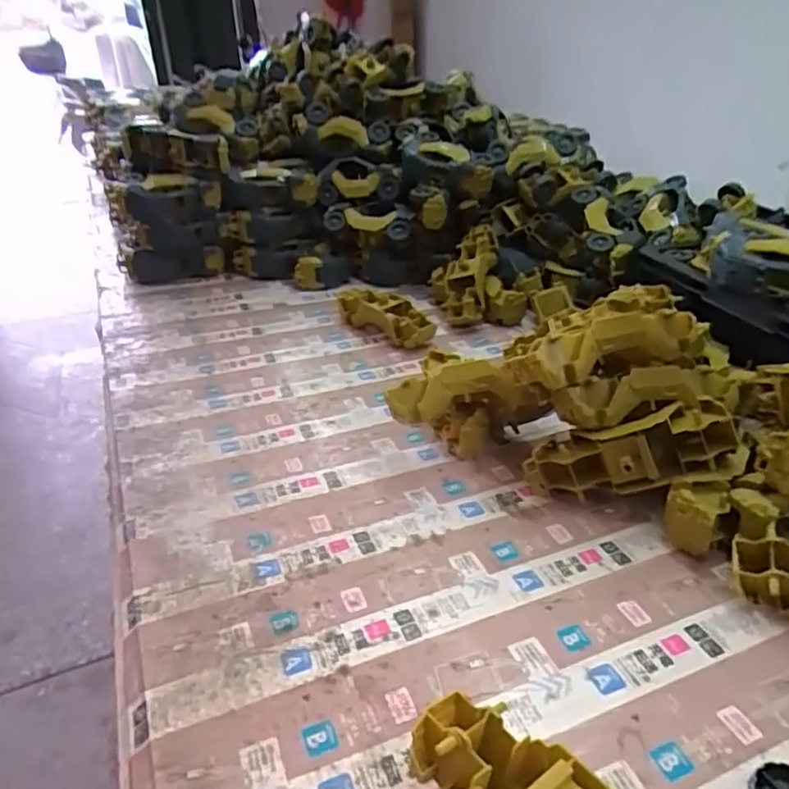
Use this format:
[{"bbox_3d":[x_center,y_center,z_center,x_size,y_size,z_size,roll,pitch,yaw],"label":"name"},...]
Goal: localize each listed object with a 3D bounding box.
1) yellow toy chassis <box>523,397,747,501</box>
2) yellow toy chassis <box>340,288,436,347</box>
[{"bbox_3d":[0.204,0.053,0.541,0.176,0.056,0.051,-14,28,16],"label":"yellow toy chassis"},{"bbox_3d":[-0.014,-0.117,0.883,0.066,0.043,0.156,-19,35,-27],"label":"yellow toy chassis"}]

